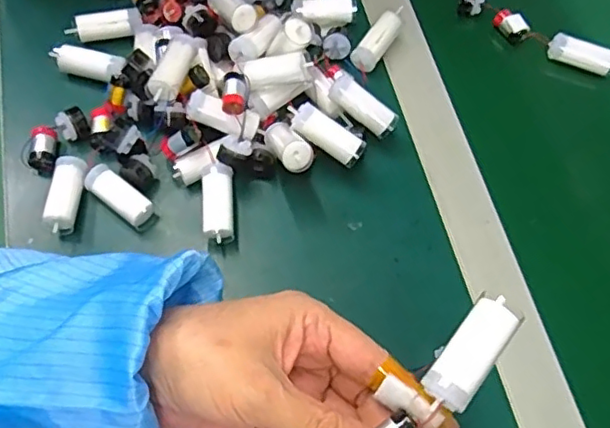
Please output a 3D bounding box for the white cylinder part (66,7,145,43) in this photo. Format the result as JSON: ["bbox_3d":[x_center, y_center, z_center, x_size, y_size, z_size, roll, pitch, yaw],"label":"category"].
[{"bbox_3d":[-0.156,-0.147,0.462,0.058,0.014,0.018,-8,67,-6],"label":"white cylinder part"}]

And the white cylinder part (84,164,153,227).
[{"bbox_3d":[-0.125,-0.011,0.405,0.048,0.020,0.020,36,70,13],"label":"white cylinder part"}]

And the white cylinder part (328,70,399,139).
[{"bbox_3d":[0.042,-0.078,0.430,0.058,0.016,0.018,38,68,-13],"label":"white cylinder part"}]

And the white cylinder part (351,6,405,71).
[{"bbox_3d":[0.061,-0.140,0.475,0.019,0.018,0.061,33,69,12],"label":"white cylinder part"}]

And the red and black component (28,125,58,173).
[{"bbox_3d":[-0.185,-0.046,0.417,0.016,0.015,0.032,6,90,0],"label":"red and black component"}]

